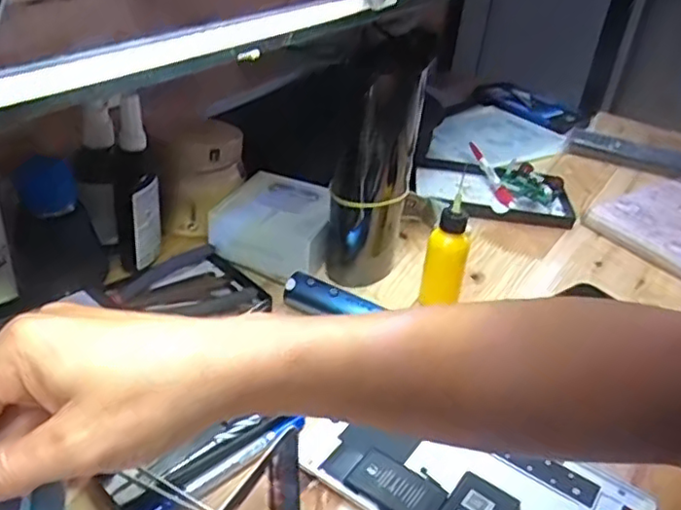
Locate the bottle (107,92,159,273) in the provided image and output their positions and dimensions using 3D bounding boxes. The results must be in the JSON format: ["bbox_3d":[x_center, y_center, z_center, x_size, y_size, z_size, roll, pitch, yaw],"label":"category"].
[{"bbox_3d":[-0.173,-0.058,0.545,0.039,0.145,0.047,-4,35,-16],"label":"bottle"}]

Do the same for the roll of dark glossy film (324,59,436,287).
[{"bbox_3d":[0.027,-0.061,0.554,0.052,0.191,0.062,19,35,17],"label":"roll of dark glossy film"}]

